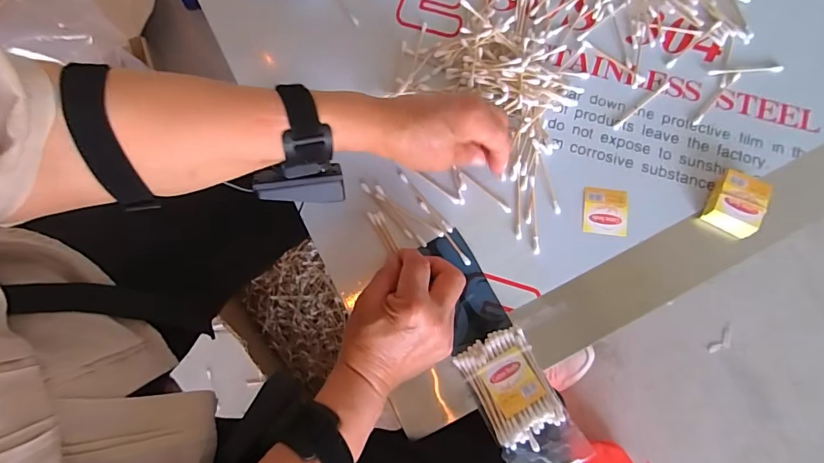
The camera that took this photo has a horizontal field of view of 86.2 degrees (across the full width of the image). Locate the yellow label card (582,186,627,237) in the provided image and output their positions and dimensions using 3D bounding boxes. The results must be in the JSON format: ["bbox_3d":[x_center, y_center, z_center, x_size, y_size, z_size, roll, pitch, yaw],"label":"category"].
[{"bbox_3d":[0.179,-0.019,0.406,0.039,0.004,0.044,7,78,3],"label":"yellow label card"}]

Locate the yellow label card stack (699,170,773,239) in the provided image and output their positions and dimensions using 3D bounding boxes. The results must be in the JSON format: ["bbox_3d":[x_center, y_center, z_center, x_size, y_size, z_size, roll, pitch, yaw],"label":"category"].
[{"bbox_3d":[0.290,-0.024,0.396,0.041,0.023,0.049,25,80,6],"label":"yellow label card stack"}]

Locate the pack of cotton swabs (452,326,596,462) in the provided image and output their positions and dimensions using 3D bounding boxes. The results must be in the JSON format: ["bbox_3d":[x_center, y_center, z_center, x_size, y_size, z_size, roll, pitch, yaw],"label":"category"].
[{"bbox_3d":[0.088,0.142,0.357,0.061,0.017,0.105,-25,69,-7],"label":"pack of cotton swabs"}]

